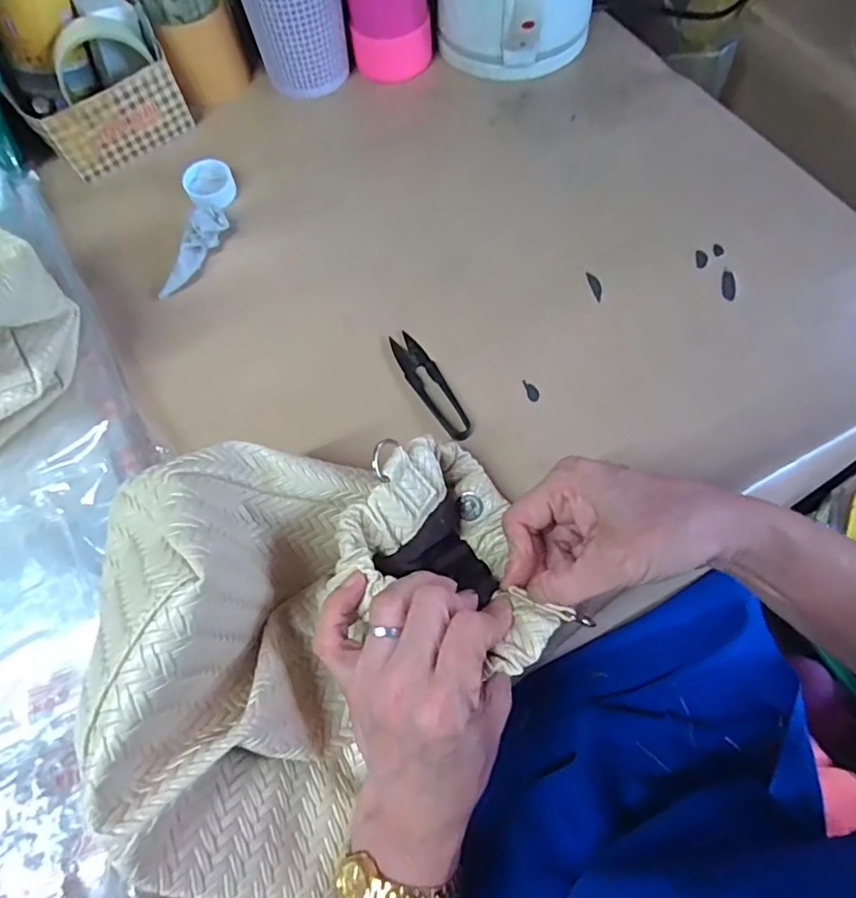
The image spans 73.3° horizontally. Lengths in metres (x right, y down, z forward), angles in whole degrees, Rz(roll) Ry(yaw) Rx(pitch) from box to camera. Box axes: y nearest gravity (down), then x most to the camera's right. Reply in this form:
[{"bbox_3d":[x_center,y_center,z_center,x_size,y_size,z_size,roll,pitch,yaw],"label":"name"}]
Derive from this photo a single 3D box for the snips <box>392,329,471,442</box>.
[{"bbox_3d":[0.001,-0.048,0.419,0.024,0.004,0.097,-26,67,-9],"label":"snips"}]

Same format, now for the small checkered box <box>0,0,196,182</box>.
[{"bbox_3d":[-0.290,-0.310,0.519,0.131,0.072,0.055,-35,69,-12],"label":"small checkered box"}]

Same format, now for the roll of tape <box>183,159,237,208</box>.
[{"bbox_3d":[-0.191,-0.233,0.507,0.041,0.018,0.043,-1,66,2],"label":"roll of tape"}]

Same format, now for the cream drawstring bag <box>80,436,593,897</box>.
[{"bbox_3d":[-0.041,0.085,0.285,0.202,0.124,0.201,-19,64,-7],"label":"cream drawstring bag"}]

